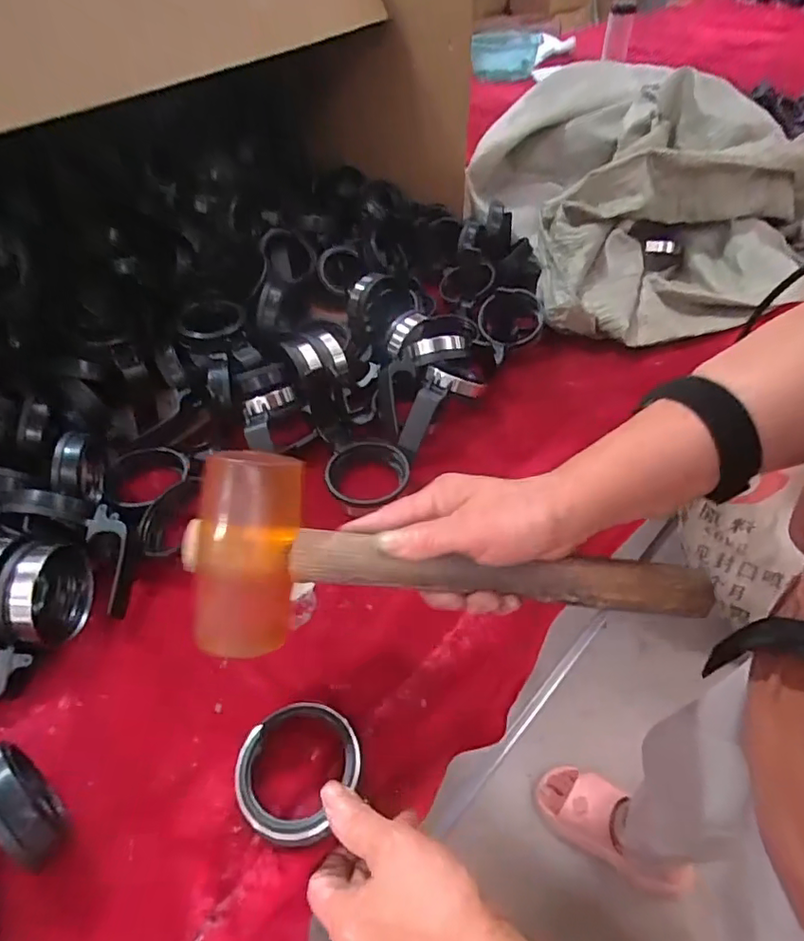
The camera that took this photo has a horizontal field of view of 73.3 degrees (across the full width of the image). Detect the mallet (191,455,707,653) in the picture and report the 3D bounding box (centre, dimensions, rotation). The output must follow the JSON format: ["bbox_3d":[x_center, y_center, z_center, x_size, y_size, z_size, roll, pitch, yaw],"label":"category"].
[{"bbox_3d":[0.027,0.038,0.319,0.287,0.105,0.055,-2,2,-4],"label":"mallet"}]

